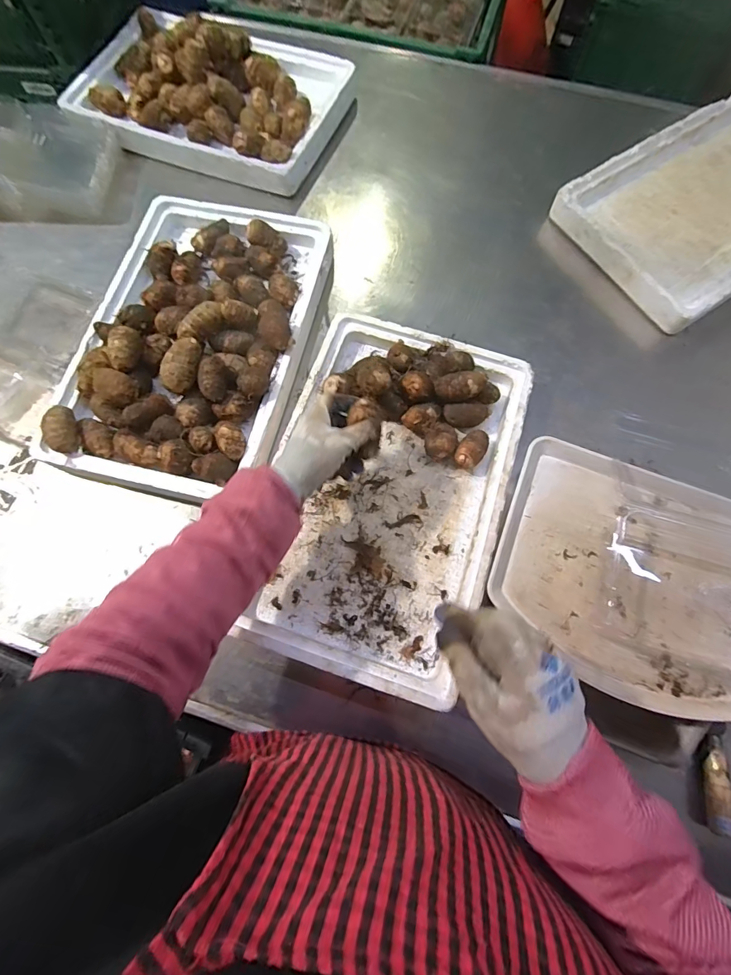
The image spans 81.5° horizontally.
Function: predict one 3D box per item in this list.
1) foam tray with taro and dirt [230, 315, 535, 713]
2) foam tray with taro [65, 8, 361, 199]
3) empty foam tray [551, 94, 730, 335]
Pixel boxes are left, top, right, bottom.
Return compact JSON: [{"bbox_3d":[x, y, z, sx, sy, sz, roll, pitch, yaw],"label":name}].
[{"bbox_3d":[0.028,-0.005,0.545,0.288,0.069,0.462,18,72,4],"label":"foam tray with taro and dirt"},{"bbox_3d":[-0.282,-0.718,0.750,0.462,0.089,0.309,21,72,5],"label":"foam tray with taro"},{"bbox_3d":[0.593,-0.485,0.715,0.526,0.049,0.308,-32,75,-12],"label":"empty foam tray"}]

